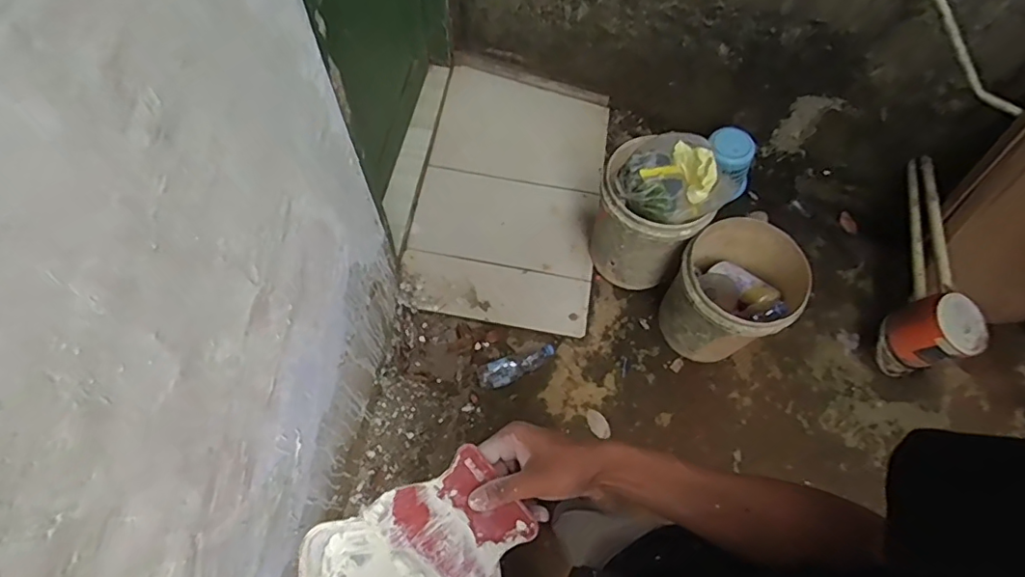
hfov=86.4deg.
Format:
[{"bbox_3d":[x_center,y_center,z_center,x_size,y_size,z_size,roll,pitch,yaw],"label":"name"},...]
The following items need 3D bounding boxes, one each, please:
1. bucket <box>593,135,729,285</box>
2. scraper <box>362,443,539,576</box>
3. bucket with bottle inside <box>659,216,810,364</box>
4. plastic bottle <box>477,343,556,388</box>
[{"bbox_3d":[0.385,-0.220,1.547,0.297,0.448,0.280,1,66,-2],"label":"bucket"},{"bbox_3d":[-0.049,0.201,0.458,0.105,0.013,0.116,-40,73,-18],"label":"scraper"},{"bbox_3d":[0.592,0.041,1.540,0.308,0.389,0.300,1,66,-2],"label":"bucket with bottle inside"},{"bbox_3d":[0.017,0.227,1.587,0.235,0.054,0.076,-16,68,-10],"label":"plastic bottle"}]

